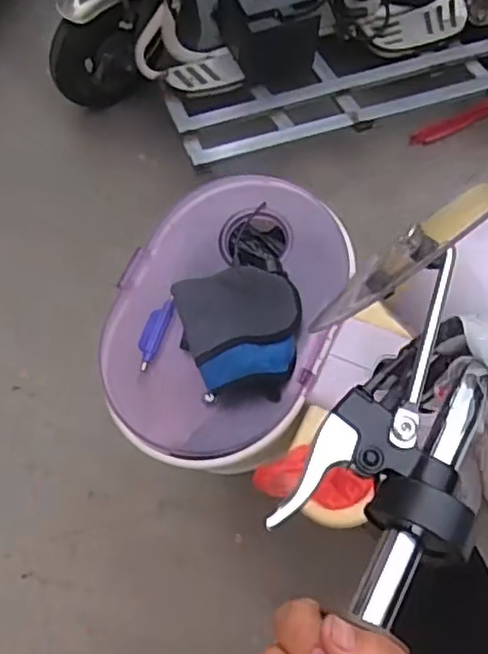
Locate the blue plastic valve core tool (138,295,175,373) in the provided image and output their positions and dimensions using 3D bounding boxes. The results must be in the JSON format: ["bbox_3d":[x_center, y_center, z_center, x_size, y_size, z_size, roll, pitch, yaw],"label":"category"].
[{"bbox_3d":[-0.105,0.006,0.756,0.025,0.012,0.089,20,80,11],"label":"blue plastic valve core tool"}]

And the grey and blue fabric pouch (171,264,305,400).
[{"bbox_3d":[-0.007,0.007,0.733,0.138,0.064,0.134,-3,62,0],"label":"grey and blue fabric pouch"}]

